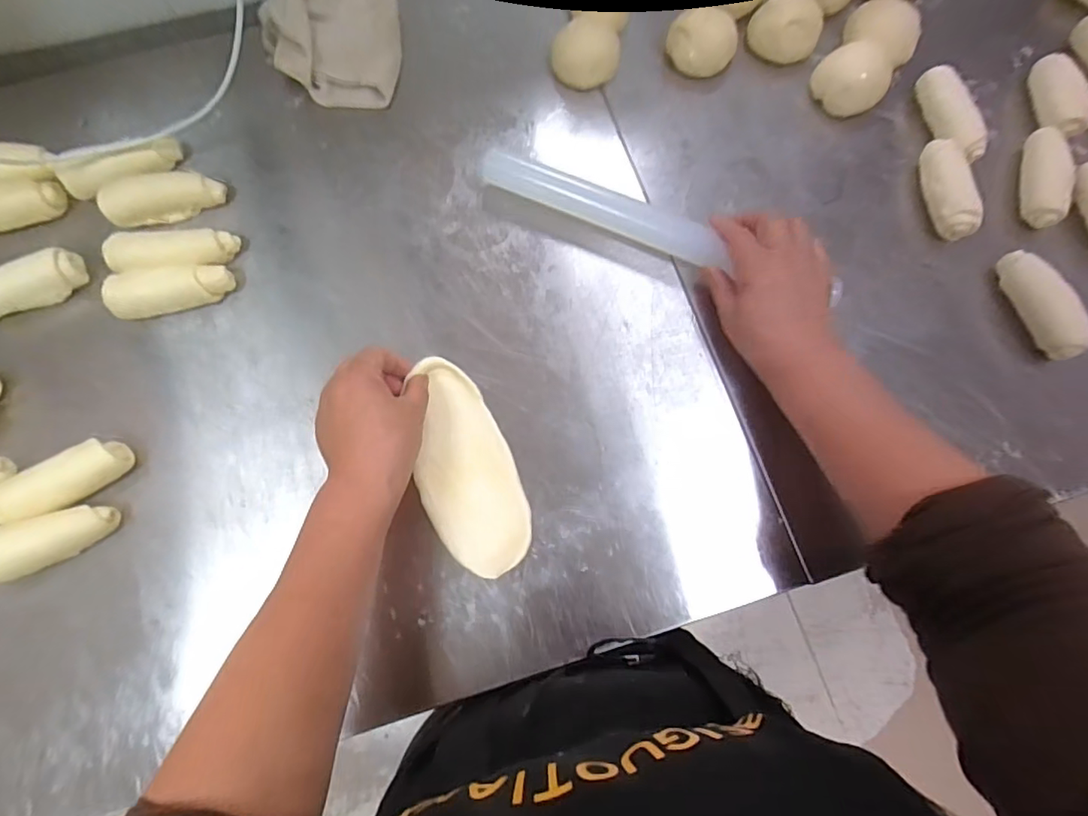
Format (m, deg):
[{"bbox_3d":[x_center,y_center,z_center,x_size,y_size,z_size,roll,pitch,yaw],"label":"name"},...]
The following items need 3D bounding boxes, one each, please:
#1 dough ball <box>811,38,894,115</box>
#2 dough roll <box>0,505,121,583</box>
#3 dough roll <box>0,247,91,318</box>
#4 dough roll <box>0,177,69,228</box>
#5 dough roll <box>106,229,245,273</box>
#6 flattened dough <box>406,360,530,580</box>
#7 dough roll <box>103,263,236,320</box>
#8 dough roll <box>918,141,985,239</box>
[{"bbox_3d":[0.292,-0.311,0.522,0.064,0.040,0.054,29,76,9],"label":"dough ball"},{"bbox_3d":[-0.364,0.097,0.400,0.094,0.035,0.038,-21,74,-6],"label":"dough roll"},{"bbox_3d":[-0.438,-0.100,0.462,0.095,0.037,0.028,-32,76,-9],"label":"dough roll"},{"bbox_3d":[-0.473,-0.175,0.479,0.096,0.043,0.030,-10,73,-2],"label":"dough roll"},{"bbox_3d":[-0.317,-0.131,0.472,0.102,0.034,0.039,-8,73,-2],"label":"dough roll"},{"bbox_3d":[-0.061,0.042,0.417,0.071,0.015,0.168,-17,72,-4],"label":"flattened dough"},{"bbox_3d":[-0.311,-0.098,0.458,0.092,0.042,0.032,-10,73,-3],"label":"dough roll"},{"bbox_3d":[0.357,-0.196,0.486,0.034,0.033,0.095,2,73,1],"label":"dough roll"}]

